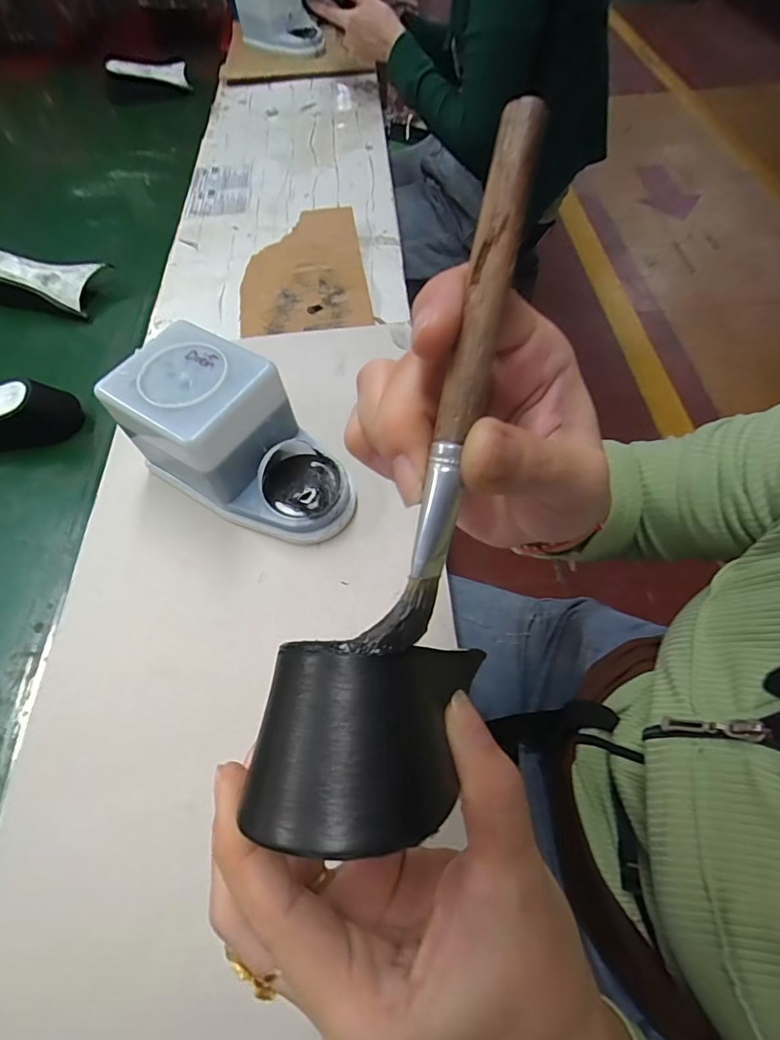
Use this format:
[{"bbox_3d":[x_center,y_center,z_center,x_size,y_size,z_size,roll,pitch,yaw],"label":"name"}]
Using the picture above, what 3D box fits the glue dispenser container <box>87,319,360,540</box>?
[{"bbox_3d":[-0.119,-0.062,0.384,0.188,0.105,0.107,28,65,16],"label":"glue dispenser container"}]

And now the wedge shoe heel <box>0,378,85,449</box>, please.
[{"bbox_3d":[-0.401,-0.104,0.471,0.170,0.054,0.066,-8,61,-3],"label":"wedge shoe heel"}]

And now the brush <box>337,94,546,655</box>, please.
[{"bbox_3d":[0.016,-0.032,0.122,0.016,0.012,0.140,14,95,10],"label":"brush"}]

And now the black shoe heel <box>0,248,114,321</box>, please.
[{"bbox_3d":[-0.437,-0.307,0.593,0.145,0.060,0.086,15,62,10],"label":"black shoe heel"}]

